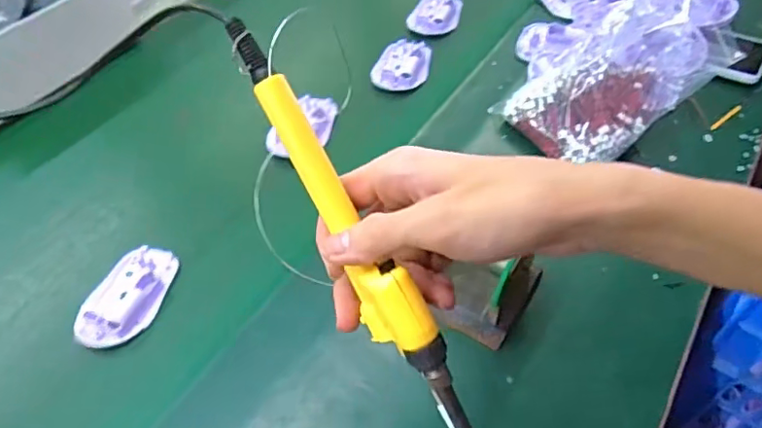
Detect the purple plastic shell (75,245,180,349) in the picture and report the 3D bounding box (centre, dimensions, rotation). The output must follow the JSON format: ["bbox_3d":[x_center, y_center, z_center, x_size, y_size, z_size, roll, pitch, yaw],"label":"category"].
[{"bbox_3d":[-0.214,0.067,0.488,0.057,0.017,0.095,13,51,11],"label":"purple plastic shell"}]

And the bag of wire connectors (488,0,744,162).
[{"bbox_3d":[0.272,-0.164,0.613,0.314,0.060,0.130,-33,57,-24],"label":"bag of wire connectors"}]

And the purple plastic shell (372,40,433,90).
[{"bbox_3d":[0.025,-0.175,0.671,0.064,0.015,0.080,11,51,9],"label":"purple plastic shell"}]

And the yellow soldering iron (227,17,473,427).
[{"bbox_3d":[-0.011,0.016,0.275,0.025,0.032,0.235,-27,85,-19],"label":"yellow soldering iron"}]

